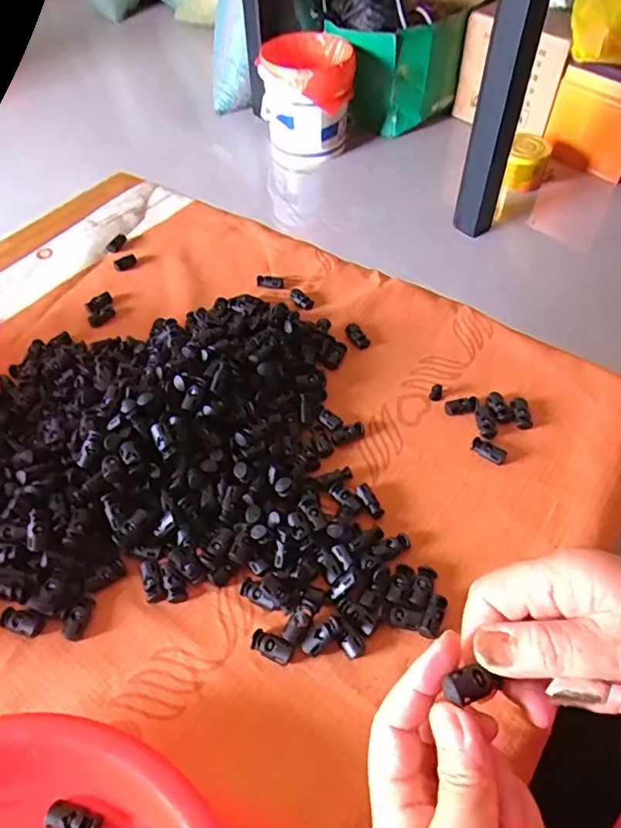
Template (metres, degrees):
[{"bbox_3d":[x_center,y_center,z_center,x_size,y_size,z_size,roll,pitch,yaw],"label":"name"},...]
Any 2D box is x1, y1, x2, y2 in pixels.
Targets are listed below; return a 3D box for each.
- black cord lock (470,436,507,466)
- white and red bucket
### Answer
[{"bbox_3d":[0.141,0.028,0.445,0.028,0.009,0.013,32,58,24],"label":"black cord lock"},{"bbox_3d":[-0.015,-0.883,1.621,0.251,0.295,0.240,-7,51,-6],"label":"white and red bucket"}]

